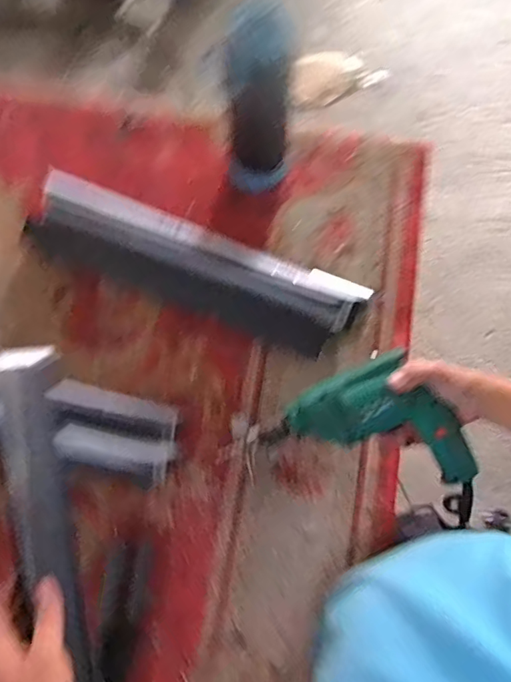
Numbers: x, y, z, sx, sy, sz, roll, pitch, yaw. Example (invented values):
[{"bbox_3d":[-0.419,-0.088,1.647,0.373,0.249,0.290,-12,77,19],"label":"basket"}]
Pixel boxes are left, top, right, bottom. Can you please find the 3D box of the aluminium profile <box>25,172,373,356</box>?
[{"bbox_3d":[-0.093,-0.107,0.777,0.505,0.065,0.126,19,76,5],"label":"aluminium profile"}]

